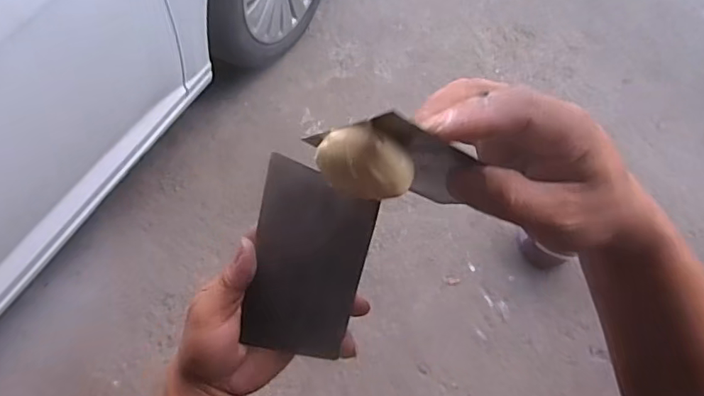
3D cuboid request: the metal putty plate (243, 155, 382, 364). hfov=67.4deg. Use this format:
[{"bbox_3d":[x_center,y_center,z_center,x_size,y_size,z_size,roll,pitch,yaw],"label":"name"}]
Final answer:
[{"bbox_3d":[-0.031,0.046,0.350,0.072,0.005,0.133,14,108,-1],"label":"metal putty plate"}]

